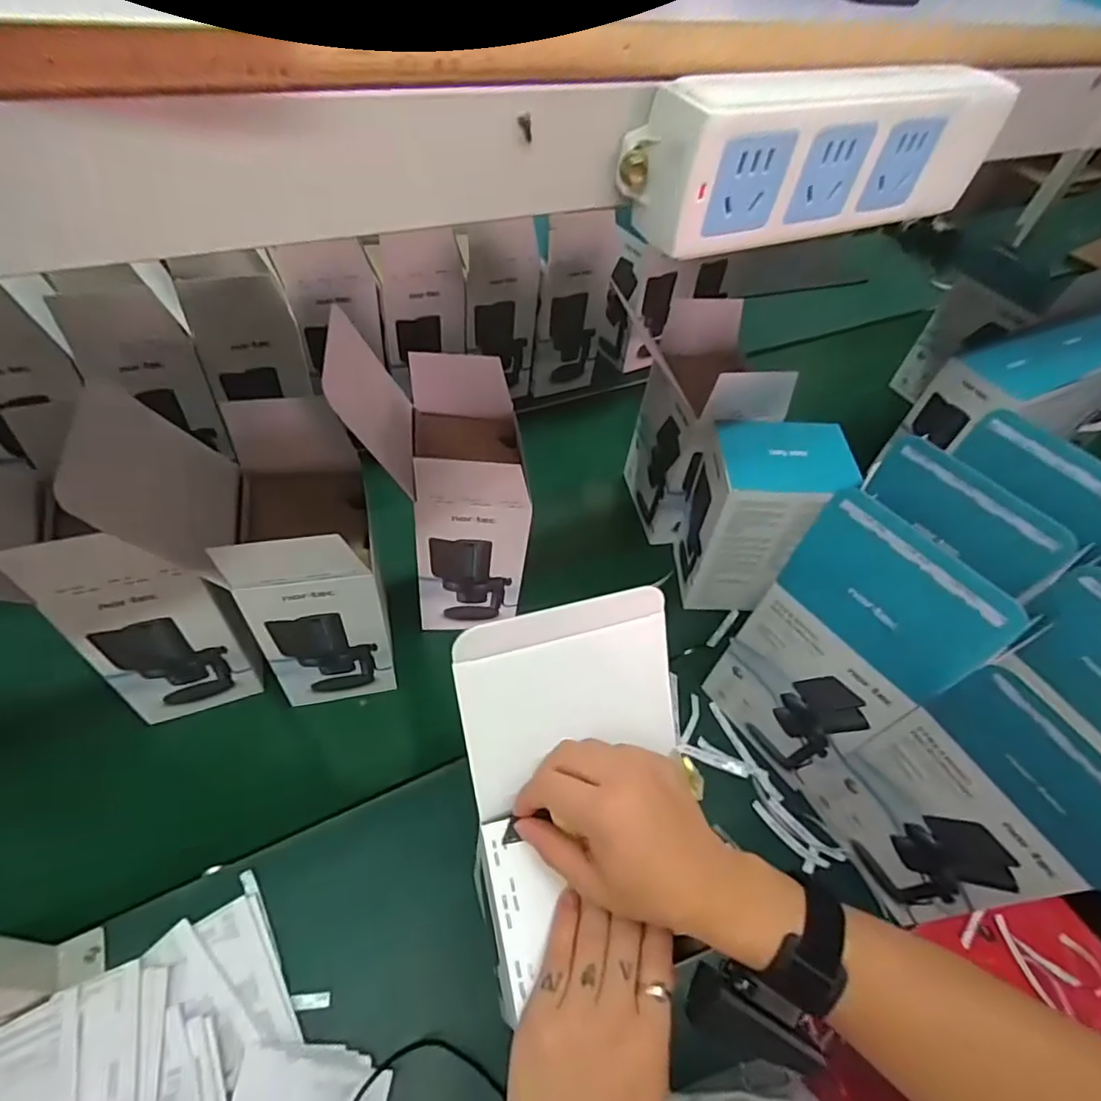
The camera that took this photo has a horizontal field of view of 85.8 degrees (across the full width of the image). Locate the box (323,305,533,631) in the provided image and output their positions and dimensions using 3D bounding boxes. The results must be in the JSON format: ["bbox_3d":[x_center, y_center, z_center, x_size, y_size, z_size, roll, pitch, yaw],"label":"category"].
[{"bbox_3d":[-0.116,-0.068,0.648,0.169,0.326,0.167,-3,51,-8],"label":"box"}]

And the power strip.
[{"bbox_3d":[0.110,-0.159,0.236,0.172,0.056,0.027,-17,54,-18],"label":"power strip"}]

